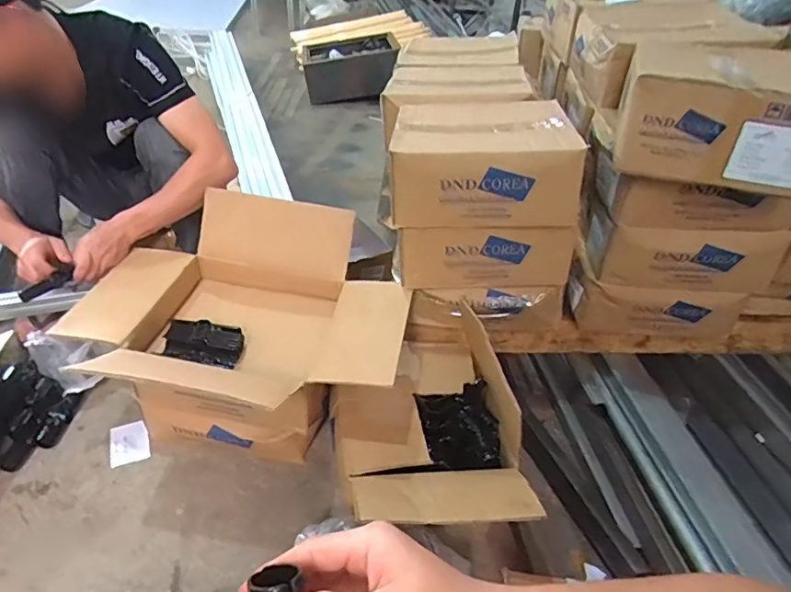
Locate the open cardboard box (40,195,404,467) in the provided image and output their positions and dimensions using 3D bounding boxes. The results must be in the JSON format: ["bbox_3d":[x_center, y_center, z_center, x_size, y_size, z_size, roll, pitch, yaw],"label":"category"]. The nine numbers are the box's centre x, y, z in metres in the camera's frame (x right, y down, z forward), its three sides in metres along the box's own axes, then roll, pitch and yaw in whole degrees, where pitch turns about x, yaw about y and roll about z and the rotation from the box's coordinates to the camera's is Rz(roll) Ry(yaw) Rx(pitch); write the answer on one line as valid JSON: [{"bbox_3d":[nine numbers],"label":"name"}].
[{"bbox_3d":[-0.276,0.098,0.951,0.568,0.371,0.426,9,37,6],"label":"open cardboard box"}]

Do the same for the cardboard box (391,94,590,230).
[{"bbox_3d":[0.156,-0.241,0.927,0.315,0.155,0.264,8,37,5],"label":"cardboard box"}]

